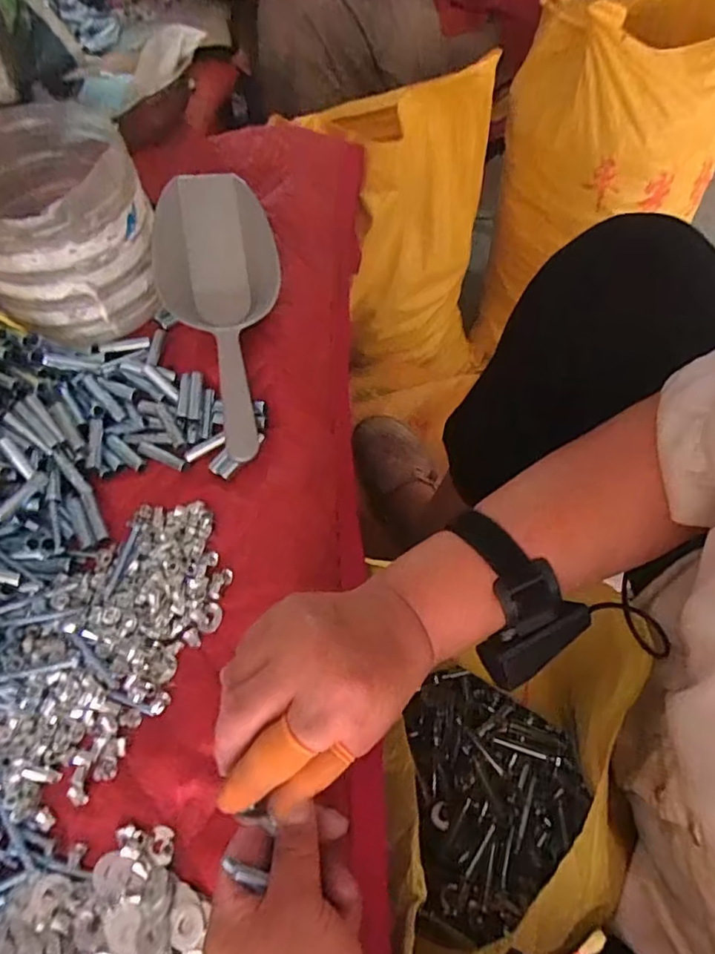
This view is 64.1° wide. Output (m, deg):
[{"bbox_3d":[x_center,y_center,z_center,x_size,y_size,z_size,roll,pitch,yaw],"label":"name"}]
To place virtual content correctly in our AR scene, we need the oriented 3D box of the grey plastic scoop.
[{"bbox_3d":[-0.127,-0.149,0.498,0.102,0.062,0.275,-2,61,5],"label":"grey plastic scoop"}]

